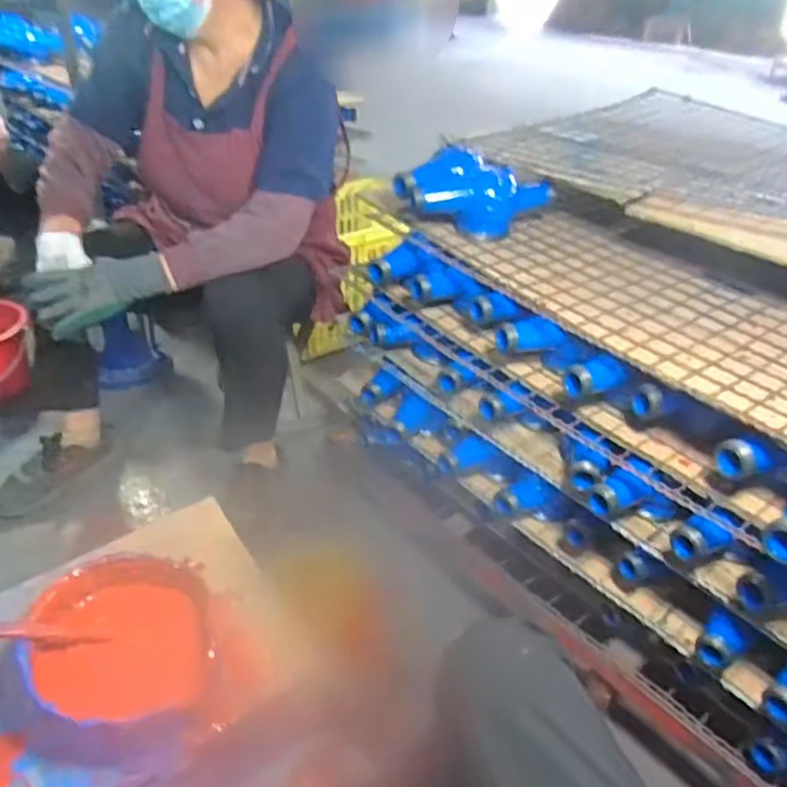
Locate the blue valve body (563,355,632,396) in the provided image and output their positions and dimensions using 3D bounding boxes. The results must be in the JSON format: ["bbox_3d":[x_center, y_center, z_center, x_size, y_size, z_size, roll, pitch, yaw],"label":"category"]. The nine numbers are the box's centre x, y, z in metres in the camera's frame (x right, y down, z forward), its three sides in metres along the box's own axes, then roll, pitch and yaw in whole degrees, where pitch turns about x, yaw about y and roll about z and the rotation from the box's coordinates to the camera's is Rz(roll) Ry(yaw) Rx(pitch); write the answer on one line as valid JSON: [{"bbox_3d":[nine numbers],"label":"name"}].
[{"bbox_3d":[0.240,-0.020,0.765,0.063,0.048,0.043,-12,38,-20],"label":"blue valve body"}]

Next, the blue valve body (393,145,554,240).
[{"bbox_3d":[0.114,-0.305,0.984,0.220,0.092,0.131,-8,37,-16],"label":"blue valve body"}]

